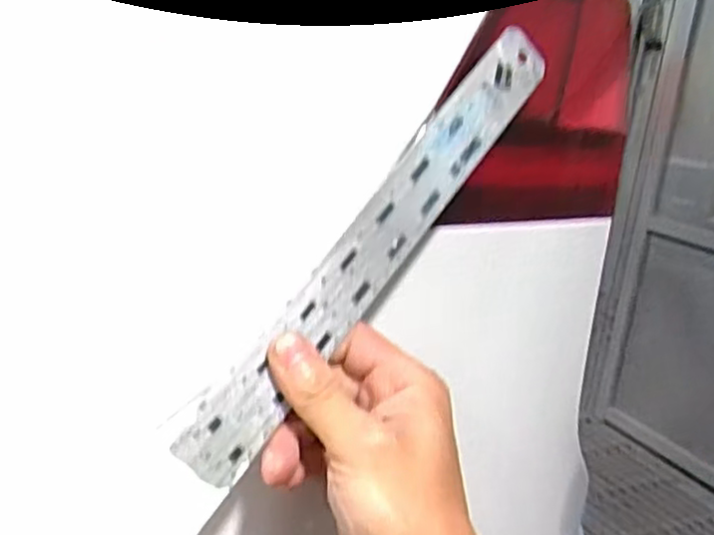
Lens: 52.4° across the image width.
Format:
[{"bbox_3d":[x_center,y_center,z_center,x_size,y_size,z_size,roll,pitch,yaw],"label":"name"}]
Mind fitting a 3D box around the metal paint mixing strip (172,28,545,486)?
[{"bbox_3d":[0.016,-0.019,0.334,0.032,0.270,0.004,44,-25,-15],"label":"metal paint mixing strip"}]

